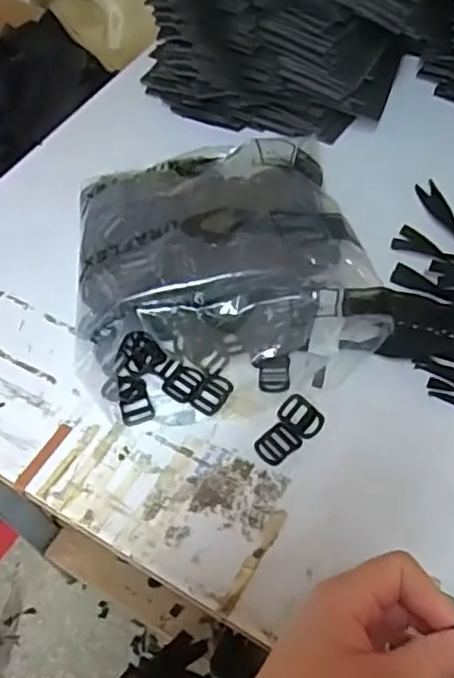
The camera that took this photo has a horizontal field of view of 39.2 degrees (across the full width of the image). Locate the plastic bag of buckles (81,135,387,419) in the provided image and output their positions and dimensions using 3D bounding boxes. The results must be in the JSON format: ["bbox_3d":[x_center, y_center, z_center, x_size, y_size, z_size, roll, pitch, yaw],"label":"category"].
[{"bbox_3d":[-0.008,-0.066,0.579,0.264,0.074,0.256,-13,55,-4],"label":"plastic bag of buckles"}]

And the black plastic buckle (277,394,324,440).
[{"bbox_3d":[0.062,0.064,0.526,0.038,0.007,0.028,31,63,23],"label":"black plastic buckle"}]

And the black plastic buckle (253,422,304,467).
[{"bbox_3d":[0.041,0.085,0.515,0.034,0.004,0.028,-37,60,-20],"label":"black plastic buckle"}]

